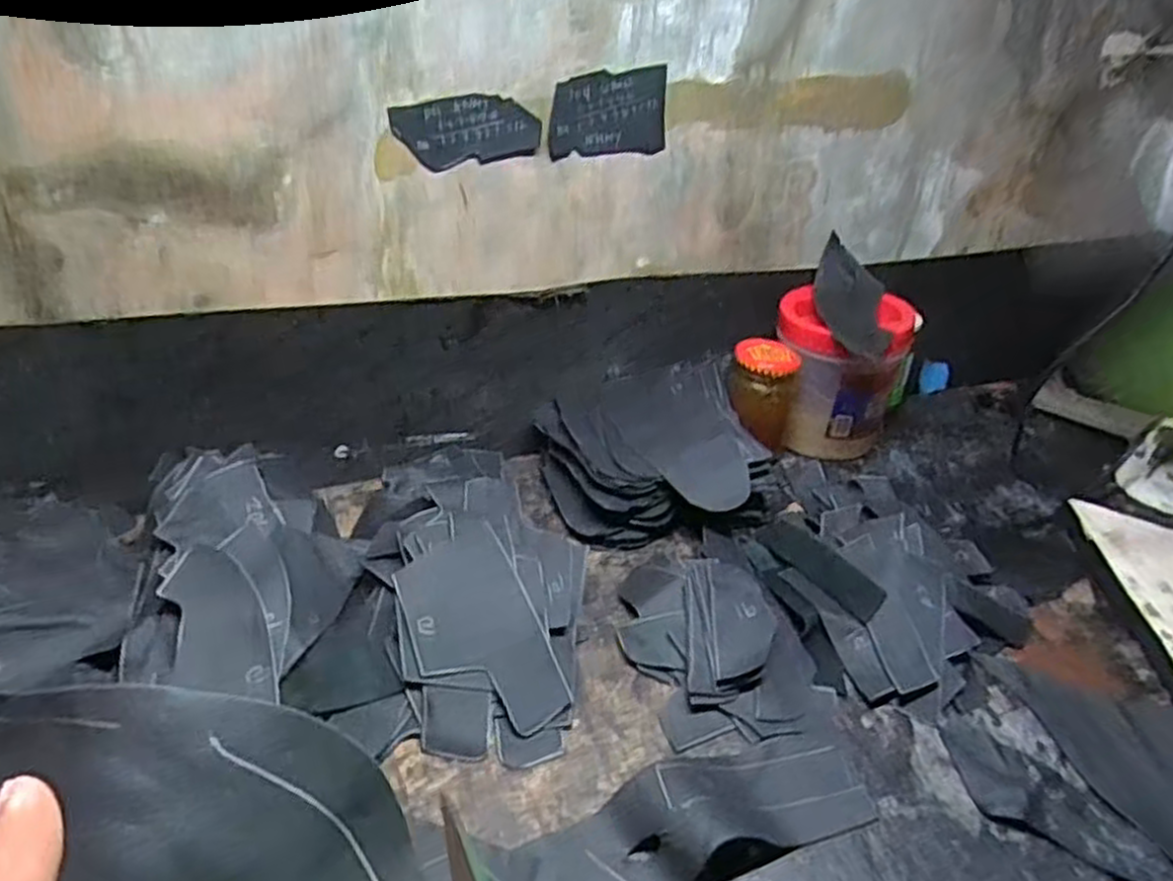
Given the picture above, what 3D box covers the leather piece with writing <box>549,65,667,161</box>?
[{"bbox_3d":[0.020,-0.277,0.670,0.102,0.068,0.005,-8,33,-13],"label":"leather piece with writing"}]

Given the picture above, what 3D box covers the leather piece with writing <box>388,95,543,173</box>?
[{"bbox_3d":[-0.097,-0.253,0.647,0.119,0.052,0.004,-6,34,-14],"label":"leather piece with writing"}]

